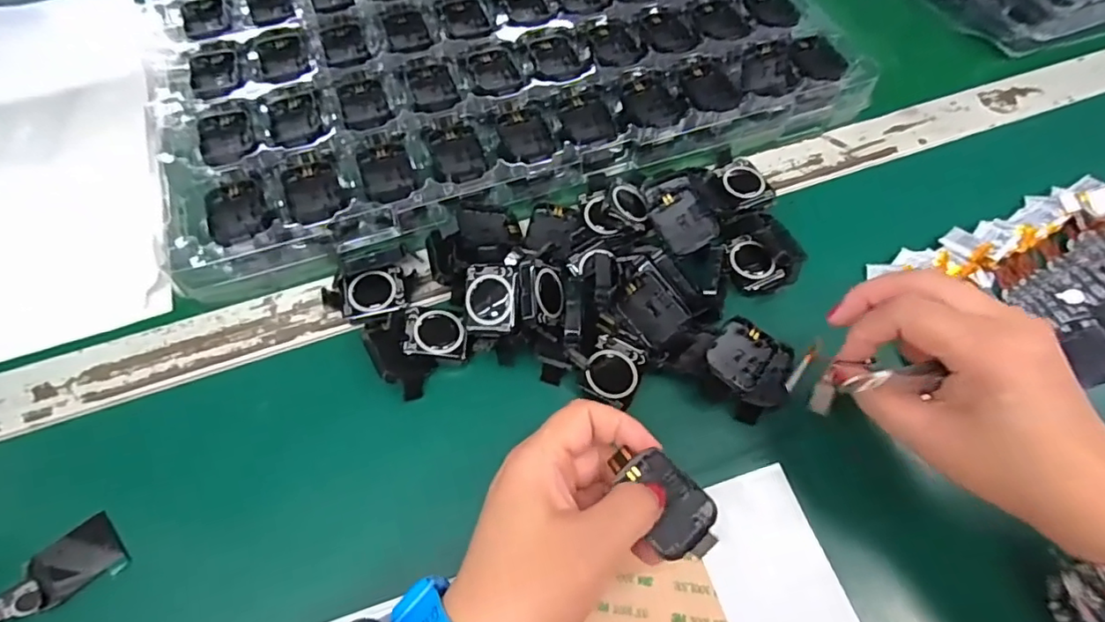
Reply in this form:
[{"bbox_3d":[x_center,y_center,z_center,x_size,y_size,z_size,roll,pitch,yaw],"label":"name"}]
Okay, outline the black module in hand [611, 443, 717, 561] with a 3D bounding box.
[{"bbox_3d":[0.049,0.083,0.241,0.030,0.013,0.050,-35,67,-16],"label":"black module in hand"}]

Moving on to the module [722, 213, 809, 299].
[{"bbox_3d":[0.137,-0.037,0.361,0.052,0.019,0.050,-22,65,-13],"label":"module"}]

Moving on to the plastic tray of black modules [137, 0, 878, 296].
[{"bbox_3d":[-0.048,-0.228,0.438,0.491,0.035,0.358,-16,64,-10],"label":"plastic tray of black modules"}]

